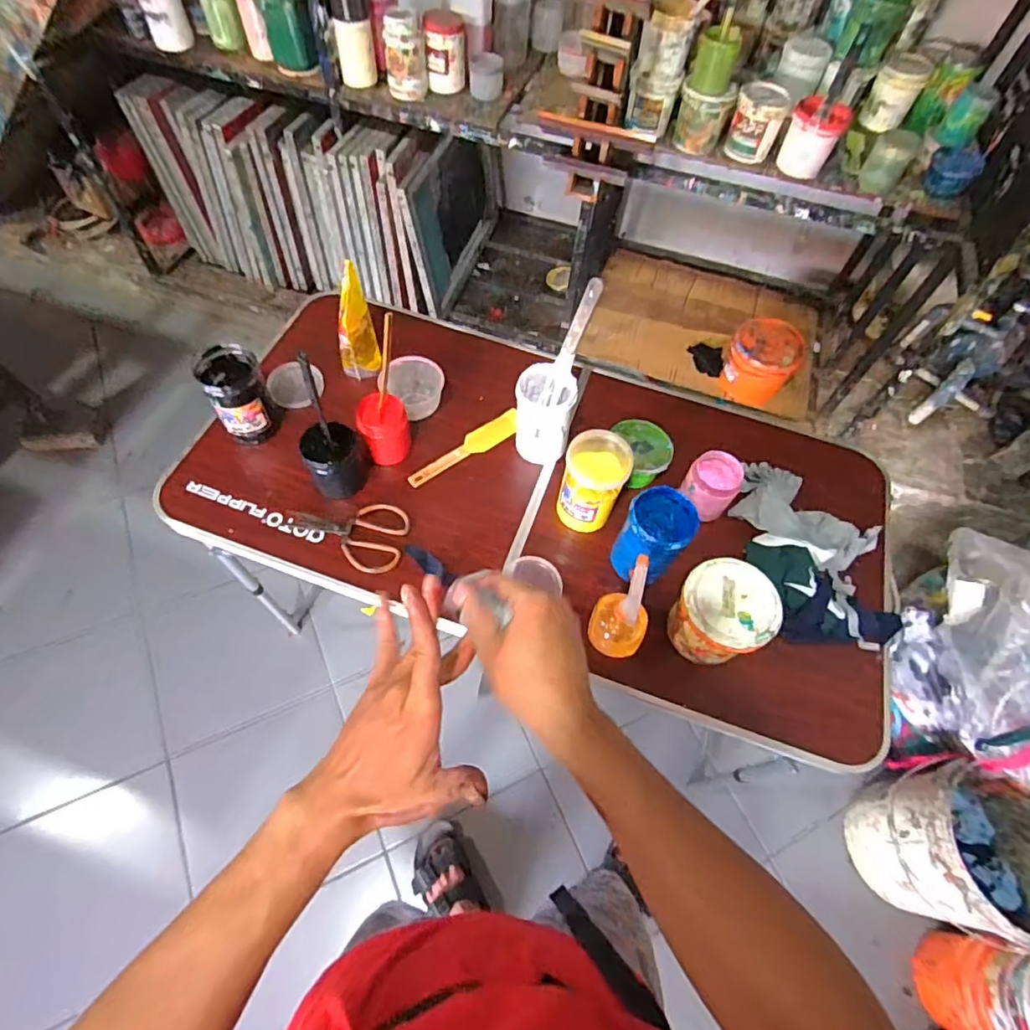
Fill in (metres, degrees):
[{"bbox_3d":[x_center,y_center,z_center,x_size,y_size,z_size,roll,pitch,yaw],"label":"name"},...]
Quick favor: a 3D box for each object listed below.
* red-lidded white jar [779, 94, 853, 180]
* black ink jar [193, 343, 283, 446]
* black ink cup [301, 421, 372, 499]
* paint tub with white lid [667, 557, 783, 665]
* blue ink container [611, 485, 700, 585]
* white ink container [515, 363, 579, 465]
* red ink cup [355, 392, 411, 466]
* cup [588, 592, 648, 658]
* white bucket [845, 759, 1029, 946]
[{"bbox_3d":[0.720,-0.912,1.357,0.128,0.128,0.116,28,62,11],"label":"red-lidded white jar"},{"bbox_3d":[-0.465,-0.200,0.949,0.094,0.144,0.097,-29,67,-19],"label":"black ink jar"},{"bbox_3d":[-0.286,-0.092,0.907,0.095,0.122,0.092,2,60,-3],"label":"black ink cup"},{"bbox_3d":[0.291,0.141,0.798,0.122,0.112,0.124,2,60,-3],"label":"paint tub with white lid"},{"bbox_3d":[0.205,0.033,0.841,0.093,0.130,0.098,2,60,-3],"label":"blue ink container"},{"bbox_3d":[0.048,-0.172,0.961,0.096,0.125,0.113,11,60,2],"label":"white ink container"},{"bbox_3d":[-0.222,-0.142,0.958,0.085,0.109,0.078,-12,62,-11],"label":"red ink cup"},{"bbox_3d":[0.149,0.159,0.811,0.079,0.054,0.081,23,62,9],"label":"cup"},{"bbox_3d":[0.926,0.701,1.175,0.277,0.347,0.295,3,60,-3],"label":"white bucket"}]

